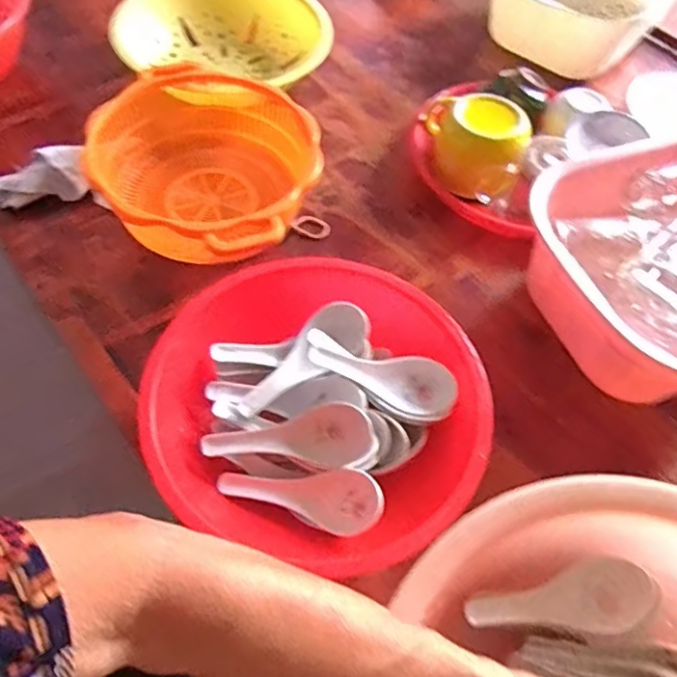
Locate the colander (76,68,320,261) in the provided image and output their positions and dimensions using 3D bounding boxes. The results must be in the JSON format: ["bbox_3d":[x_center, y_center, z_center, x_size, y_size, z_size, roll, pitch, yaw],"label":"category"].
[{"bbox_3d":[-0.128,-0.158,0.607,0.217,0.104,0.249,-20,61,-16],"label":"colander"}]

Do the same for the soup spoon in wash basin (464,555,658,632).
[{"bbox_3d":[0.149,0.183,0.399,0.126,0.032,0.044,-12,59,-11],"label":"soup spoon in wash basin"}]

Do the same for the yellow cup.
[{"bbox_3d":[0.145,-0.219,0.640,0.110,0.074,0.115,2,58,-3],"label":"yellow cup"}]

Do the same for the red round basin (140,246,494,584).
[{"bbox_3d":[-0.014,0.050,0.470,0.246,0.084,0.236,2,58,-3],"label":"red round basin"}]

